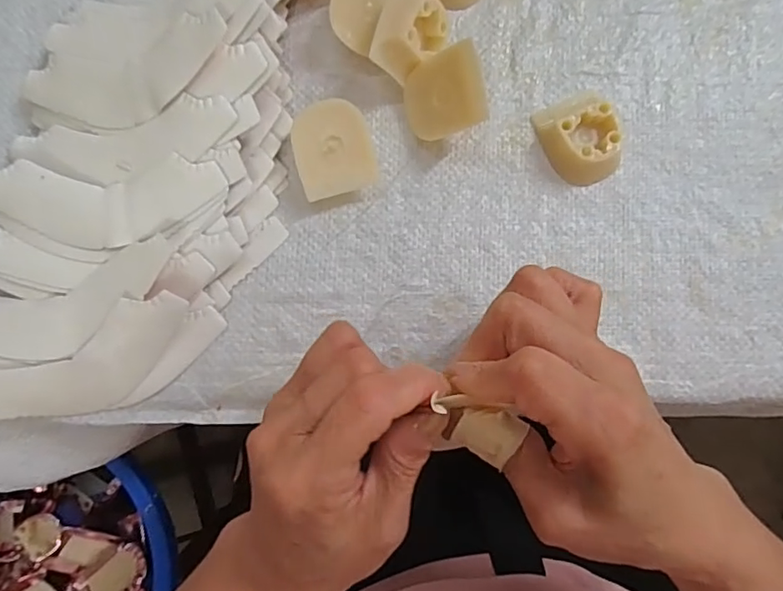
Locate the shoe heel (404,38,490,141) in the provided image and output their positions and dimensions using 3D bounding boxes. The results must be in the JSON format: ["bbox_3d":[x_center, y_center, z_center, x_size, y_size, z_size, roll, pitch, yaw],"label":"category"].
[{"bbox_3d":[0.028,-0.100,0.267,0.012,0.046,0.037,-28,98,-46],"label":"shoe heel"}]

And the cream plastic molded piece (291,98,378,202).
[{"bbox_3d":[-0.030,-0.075,0.275,0.039,0.018,0.046,-14,86,-1],"label":"cream plastic molded piece"}]

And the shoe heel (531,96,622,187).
[{"bbox_3d":[0.099,-0.082,0.277,0.035,0.017,0.046,-22,86,-2],"label":"shoe heel"}]

